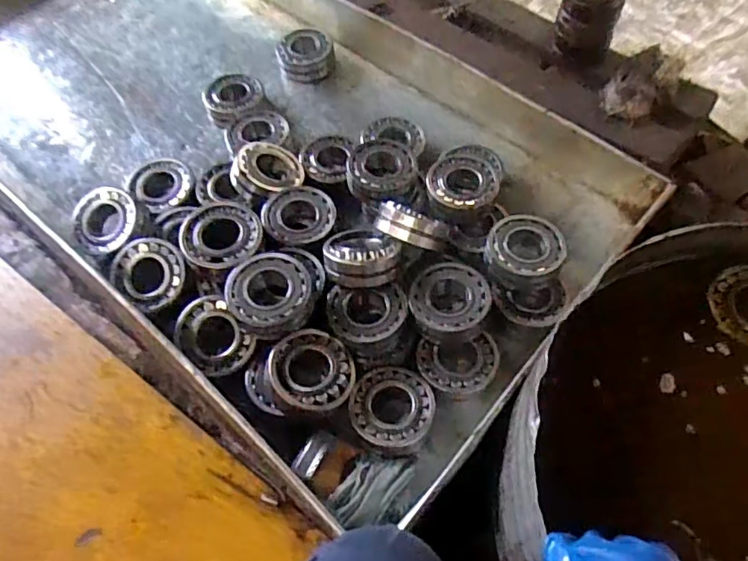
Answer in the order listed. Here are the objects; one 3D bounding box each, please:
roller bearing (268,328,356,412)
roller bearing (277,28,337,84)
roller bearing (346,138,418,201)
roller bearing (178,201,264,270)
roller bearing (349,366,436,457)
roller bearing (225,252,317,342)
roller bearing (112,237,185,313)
[{"bbox_3d":[-0.083,0.120,0.763,0.110,0.034,0.112,-1,58,1],"label":"roller bearing"},{"bbox_3d":[-0.142,-0.473,1.181,0.121,0.052,0.108,-10,58,-4],"label":"roller bearing"},{"bbox_3d":[0.011,-0.184,0.972,0.112,0.055,0.116,1,70,-3],"label":"roller bearing"},{"bbox_3d":[-0.226,-0.070,0.833,0.110,0.024,0.104,-1,58,1],"label":"roller bearing"},{"bbox_3d":[0.025,0.177,0.775,0.113,0.041,0.113,-1,58,1],"label":"roller bearing"},{"bbox_3d":[-0.146,0.020,0.800,0.115,0.055,0.126,-1,58,1],"label":"roller bearing"},{"bbox_3d":[-0.343,-0.010,0.859,0.114,0.029,0.104,32,79,8],"label":"roller bearing"}]

